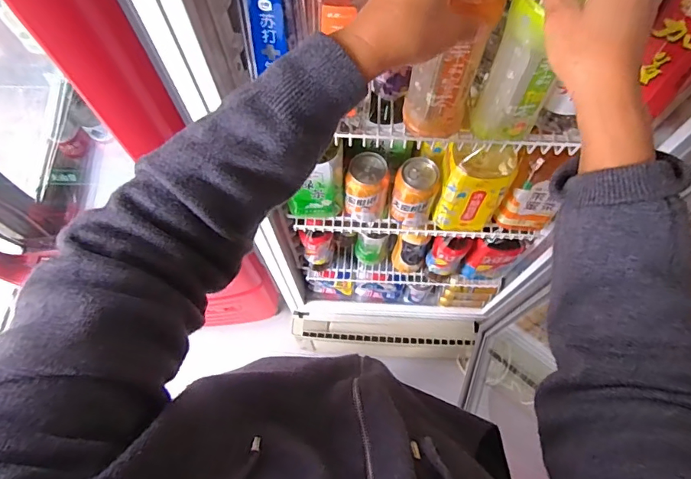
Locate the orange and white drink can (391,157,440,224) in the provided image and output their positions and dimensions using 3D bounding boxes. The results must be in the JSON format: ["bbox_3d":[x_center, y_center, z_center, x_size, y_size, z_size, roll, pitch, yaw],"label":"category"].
[{"bbox_3d":[0.103,-0.067,0.685,0.061,0.111,0.057,0,68,0],"label":"orange and white drink can"}]

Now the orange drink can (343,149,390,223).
[{"bbox_3d":[0.033,-0.074,0.687,0.059,0.108,0.059,0,68,0],"label":"orange drink can"}]

